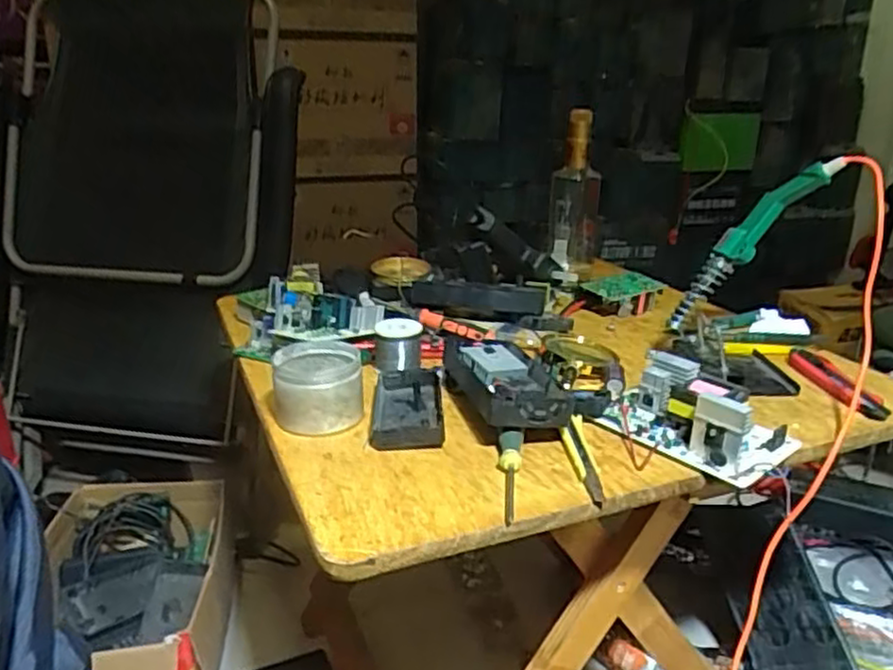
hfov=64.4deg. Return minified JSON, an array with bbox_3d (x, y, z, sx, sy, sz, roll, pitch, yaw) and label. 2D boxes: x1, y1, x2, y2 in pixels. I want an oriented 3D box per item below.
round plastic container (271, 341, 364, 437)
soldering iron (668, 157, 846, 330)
[{"bbox_3d":[-0.123,0.046,0.681,0.083,0.058,0.095,-3,21,-7],"label":"round plastic container"},{"bbox_3d":[0.324,-0.099,0.770,0.045,0.240,0.048,38,25,-2],"label":"soldering iron"}]

